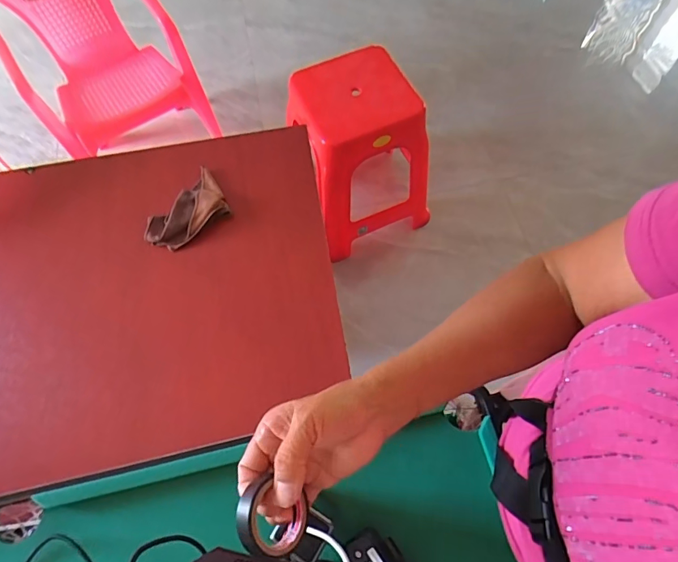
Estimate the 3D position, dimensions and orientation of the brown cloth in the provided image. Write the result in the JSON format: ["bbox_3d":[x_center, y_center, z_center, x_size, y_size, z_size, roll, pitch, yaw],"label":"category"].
[{"bbox_3d":[-0.306,-0.141,0.855,0.169,0.029,0.132,-35,69,-13],"label":"brown cloth"}]

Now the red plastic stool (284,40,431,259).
[{"bbox_3d":[0.066,-0.360,1.248,0.331,0.432,0.328,-21,66,-7],"label":"red plastic stool"}]

